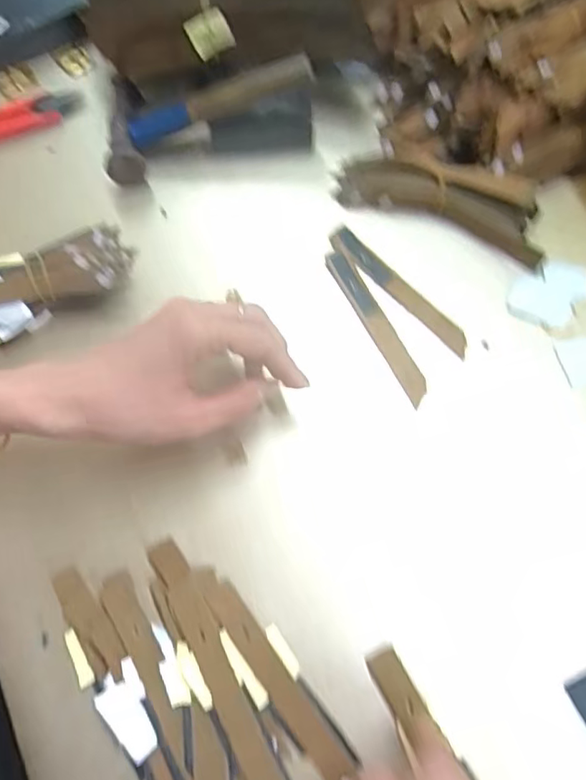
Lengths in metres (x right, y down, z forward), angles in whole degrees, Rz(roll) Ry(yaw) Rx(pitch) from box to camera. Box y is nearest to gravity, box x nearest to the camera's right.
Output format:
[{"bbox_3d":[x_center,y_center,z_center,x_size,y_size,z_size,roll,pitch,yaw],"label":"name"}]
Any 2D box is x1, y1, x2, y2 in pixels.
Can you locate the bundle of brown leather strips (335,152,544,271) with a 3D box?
[{"bbox_3d":[0.104,-0.132,0.387,0.145,0.026,0.049,19,71,9],"label":"bundle of brown leather strips"}]

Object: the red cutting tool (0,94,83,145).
[{"bbox_3d":[-0.228,-0.216,0.443,0.113,0.013,0.029,-24,70,-7],"label":"red cutting tool"}]

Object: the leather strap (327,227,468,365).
[{"bbox_3d":[0.073,-0.068,0.379,0.015,0.008,0.121,-42,73,-13],"label":"leather strap"}]

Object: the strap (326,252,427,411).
[{"bbox_3d":[0.056,-0.044,0.372,0.015,0.008,0.121,-25,70,-7],"label":"strap"}]

